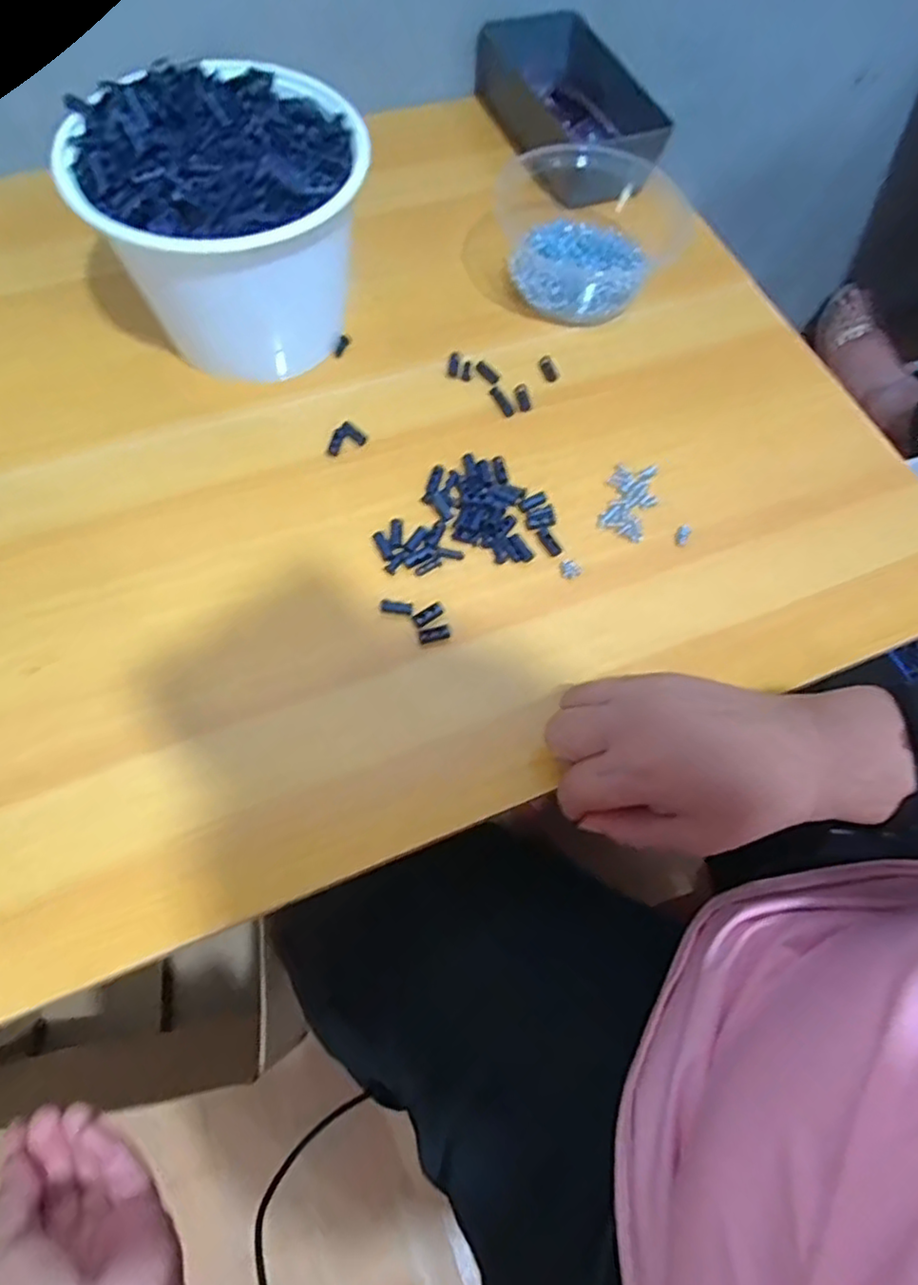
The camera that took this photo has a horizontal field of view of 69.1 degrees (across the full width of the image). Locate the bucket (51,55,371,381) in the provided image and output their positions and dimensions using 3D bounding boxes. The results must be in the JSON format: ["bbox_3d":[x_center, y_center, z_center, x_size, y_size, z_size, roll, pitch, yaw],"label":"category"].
[{"bbox_3d":[-0.139,-0.257,0.419,0.164,0.118,0.152,-13,68,-10],"label":"bucket"}]

